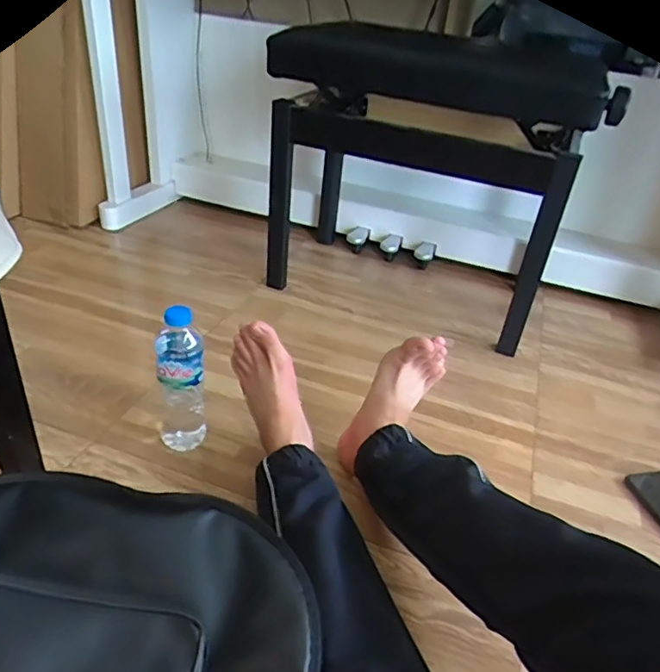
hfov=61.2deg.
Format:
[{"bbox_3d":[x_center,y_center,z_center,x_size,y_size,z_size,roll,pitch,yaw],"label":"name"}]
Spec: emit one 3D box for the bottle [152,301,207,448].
[{"bbox_3d":[-0.199,0.063,0.747,0.060,0.209,0.054,-3,35,-15],"label":"bottle"}]

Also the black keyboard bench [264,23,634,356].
[{"bbox_3d":[0.150,-0.298,1.124,0.613,0.488,0.362,27,38,27],"label":"black keyboard bench"}]

